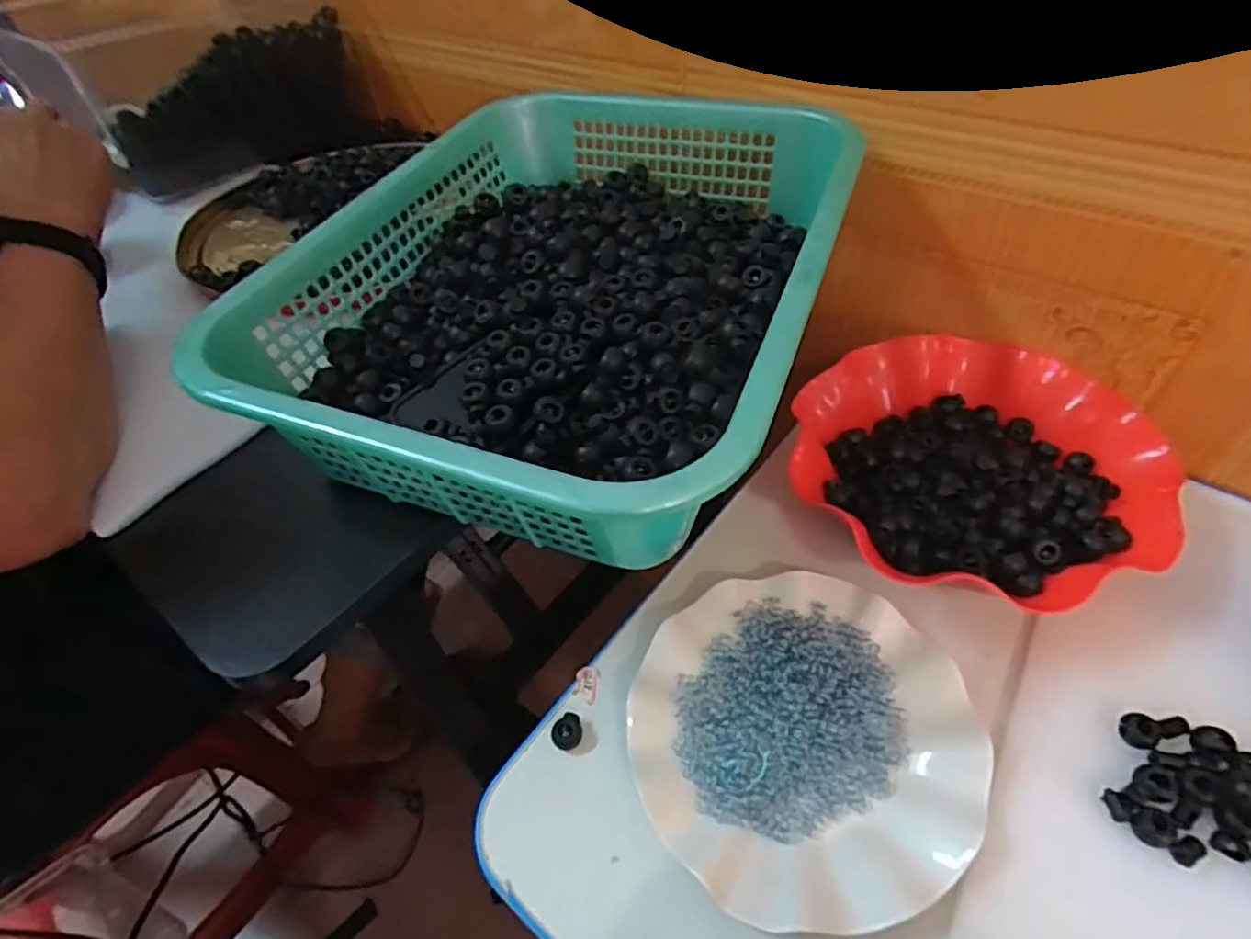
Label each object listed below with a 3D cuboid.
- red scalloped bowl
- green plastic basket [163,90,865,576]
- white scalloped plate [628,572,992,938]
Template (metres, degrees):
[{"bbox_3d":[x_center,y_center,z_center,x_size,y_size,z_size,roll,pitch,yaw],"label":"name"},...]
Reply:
[{"bbox_3d":[0.227,-0.002,0.440,0.216,0.044,0.207,-3,48,4],"label":"red scalloped bowl"},{"bbox_3d":[-0.028,-0.118,0.416,0.290,0.087,0.376,13,51,17],"label":"green plastic basket"},{"bbox_3d":[0.095,0.144,0.361,0.176,0.027,0.179,-3,48,4],"label":"white scalloped plate"}]

